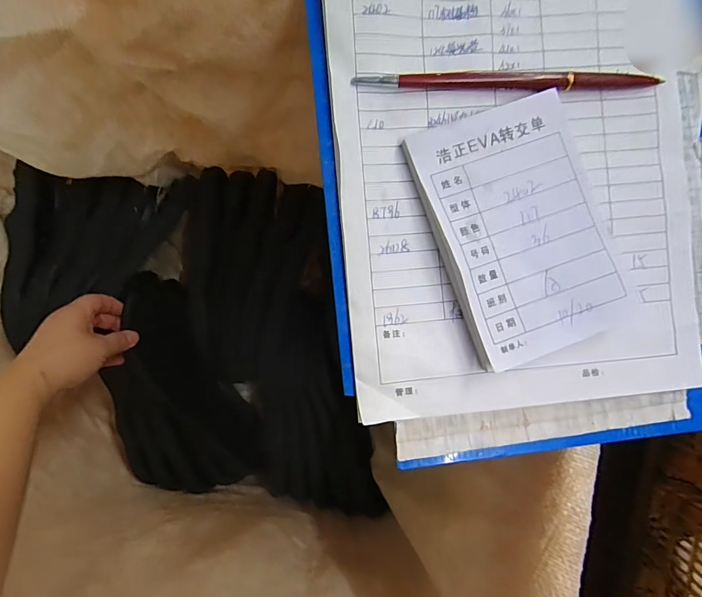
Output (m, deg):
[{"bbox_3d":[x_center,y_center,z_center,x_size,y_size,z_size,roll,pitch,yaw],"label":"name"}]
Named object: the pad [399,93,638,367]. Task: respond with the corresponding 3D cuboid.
[{"bbox_3d":[0.086,-0.036,0.214,0.084,0.019,0.123,-19,91,-6],"label":"pad"}]

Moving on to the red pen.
[{"bbox_3d":[0.084,-0.115,0.219,0.161,0.009,0.012,0,88,-6],"label":"red pen"}]

